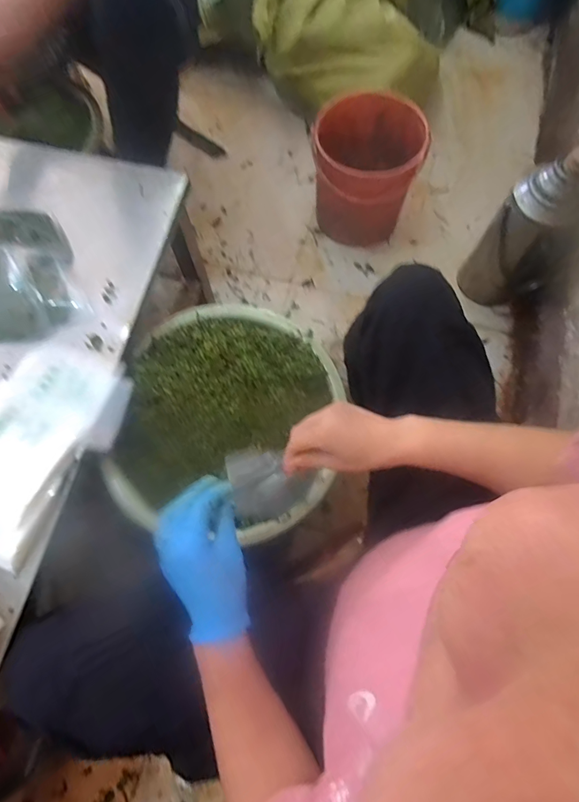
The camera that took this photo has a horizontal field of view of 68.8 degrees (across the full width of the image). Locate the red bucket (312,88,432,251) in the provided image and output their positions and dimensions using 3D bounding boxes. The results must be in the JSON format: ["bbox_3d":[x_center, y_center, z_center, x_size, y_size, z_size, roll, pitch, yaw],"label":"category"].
[{"bbox_3d":[0.187,-0.549,1.064,0.252,0.266,0.239,0,72,1],"label":"red bucket"}]

